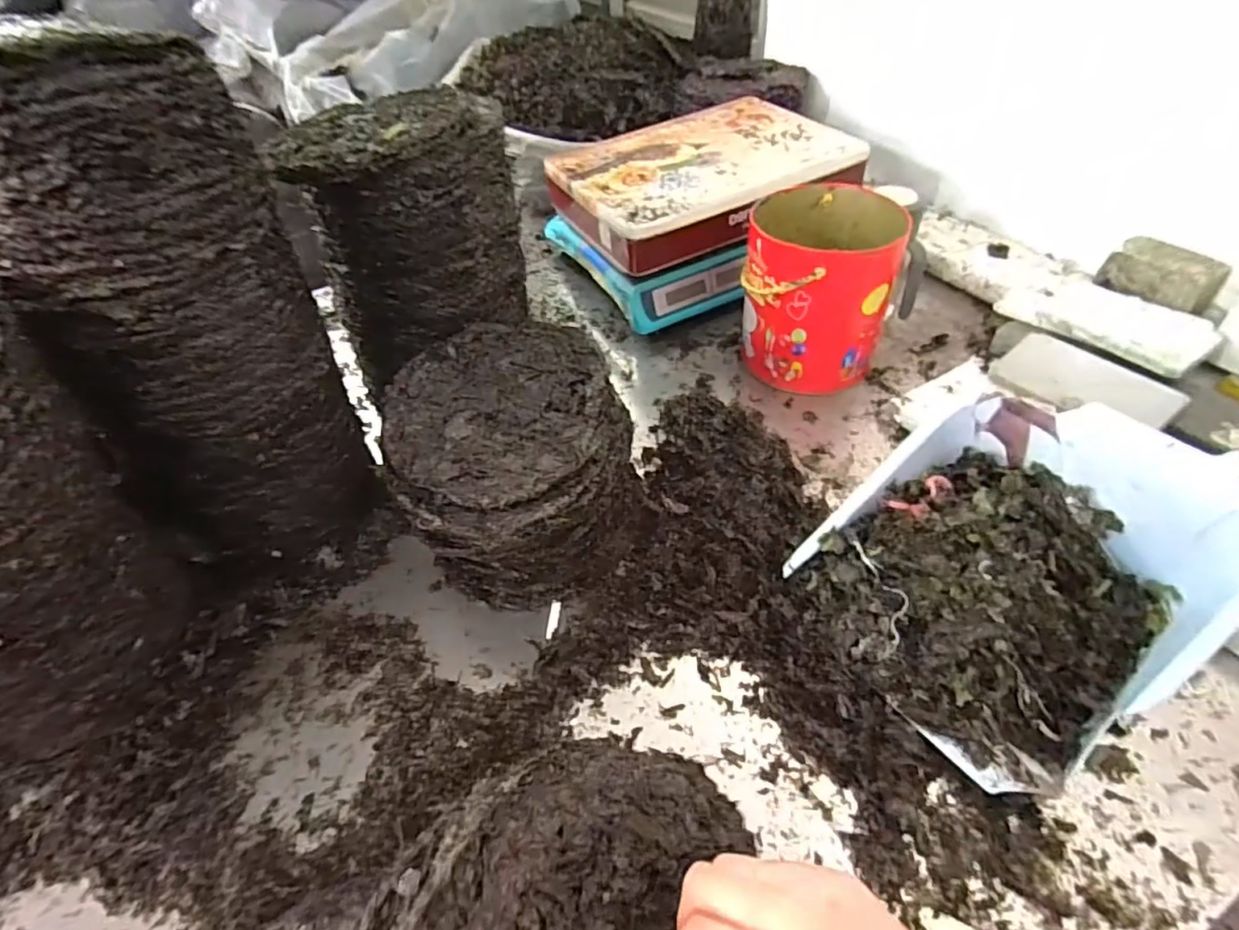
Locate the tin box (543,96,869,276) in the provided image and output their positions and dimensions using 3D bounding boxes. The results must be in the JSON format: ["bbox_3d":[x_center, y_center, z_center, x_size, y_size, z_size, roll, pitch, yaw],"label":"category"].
[{"bbox_3d":[0.111,-0.409,0.847,0.371,0.075,0.285,-23,50,-15],"label":"tin box"}]

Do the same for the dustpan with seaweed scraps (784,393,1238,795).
[{"bbox_3d":[0.302,0.074,0.465,0.253,0.124,0.245,-26,51,-17],"label":"dustpan with seaweed scraps"}]

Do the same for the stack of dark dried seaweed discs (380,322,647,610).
[{"bbox_3d":[-0.088,0.008,0.556,0.199,0.173,0.207,-4,47,2],"label":"stack of dark dried seaweed discs"}]

